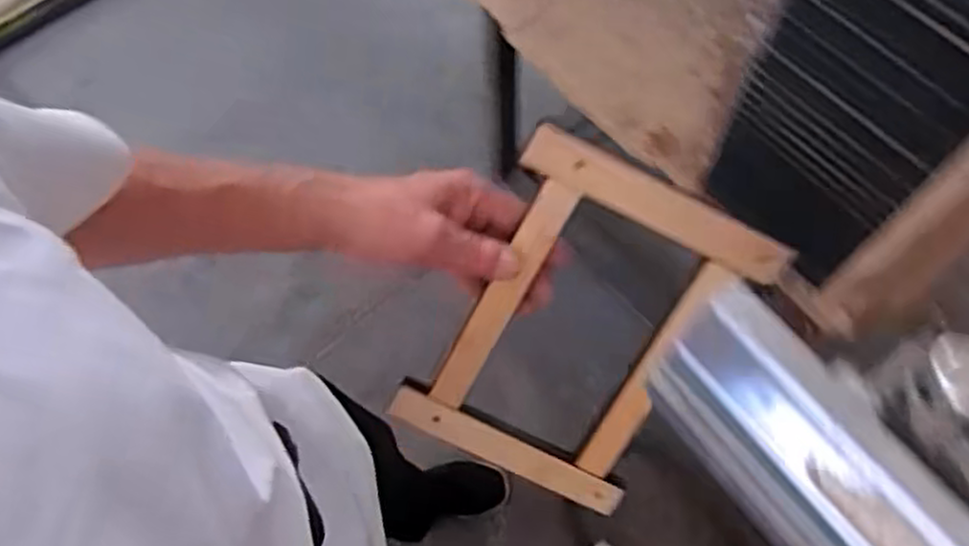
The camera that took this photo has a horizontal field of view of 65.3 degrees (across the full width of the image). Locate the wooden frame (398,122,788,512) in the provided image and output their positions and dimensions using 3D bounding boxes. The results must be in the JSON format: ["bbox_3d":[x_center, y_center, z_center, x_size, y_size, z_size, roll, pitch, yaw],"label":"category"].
[{"bbox_3d":[0.063,0.042,0.518,0.173,0.024,0.237,27,112,-4],"label":"wooden frame"}]

